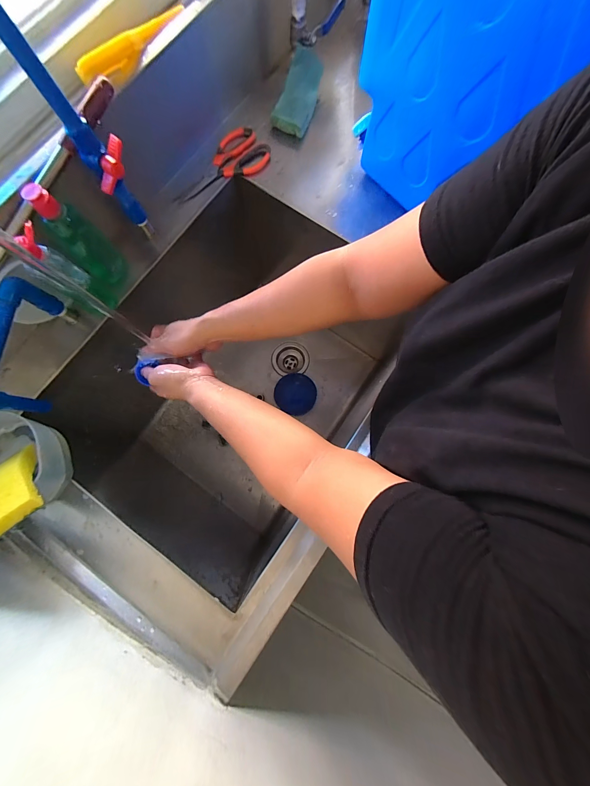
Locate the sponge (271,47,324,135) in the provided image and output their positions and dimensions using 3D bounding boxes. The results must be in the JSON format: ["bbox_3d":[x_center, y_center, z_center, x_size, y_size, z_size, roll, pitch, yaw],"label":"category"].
[{"bbox_3d":[0.006,-0.582,0.554,0.076,0.033,0.141,19,96,3],"label":"sponge"}]

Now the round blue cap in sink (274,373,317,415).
[{"bbox_3d":[0.003,0.000,0.854,0.121,0.016,0.115,0,79,0],"label":"round blue cap in sink"}]

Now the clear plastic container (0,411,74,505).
[{"bbox_3d":[-0.422,0.097,0.416,0.159,0.070,0.127,-3,79,-1],"label":"clear plastic container"}]

